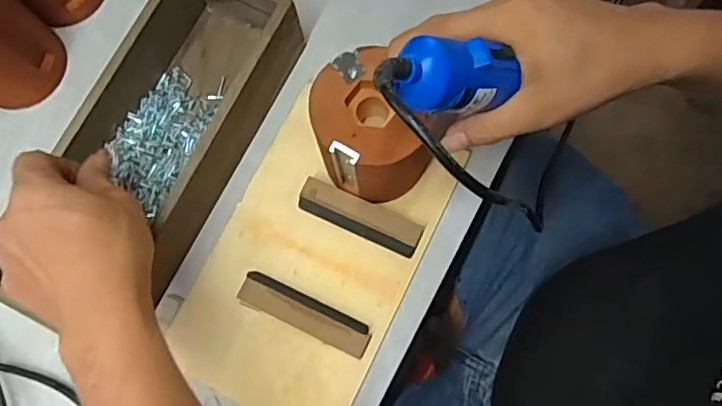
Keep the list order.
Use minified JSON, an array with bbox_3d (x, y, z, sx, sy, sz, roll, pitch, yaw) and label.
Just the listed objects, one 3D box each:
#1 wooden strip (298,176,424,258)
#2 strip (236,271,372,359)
[{"bbox_3d":[0.000,0.010,0.428,0.094,0.016,0.026,24,80,6],"label":"wooden strip"},{"bbox_3d":[-0.041,0.081,0.418,0.099,0.018,0.024,25,80,6],"label":"strip"}]

